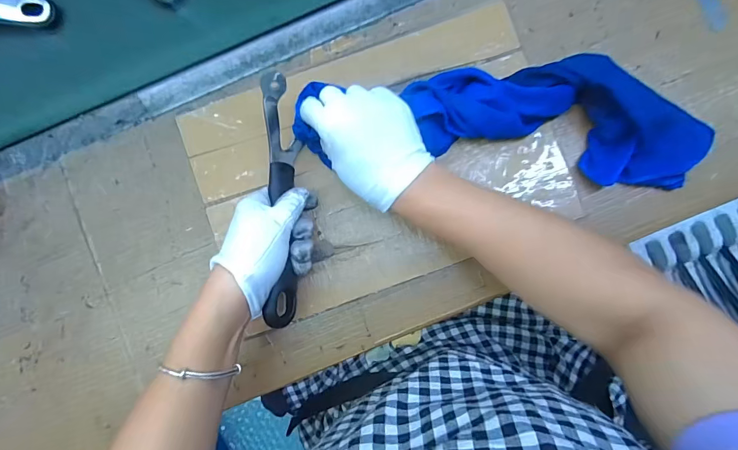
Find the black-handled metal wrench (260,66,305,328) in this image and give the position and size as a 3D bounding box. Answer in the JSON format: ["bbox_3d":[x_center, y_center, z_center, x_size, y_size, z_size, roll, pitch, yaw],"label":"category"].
[{"bbox_3d":[-0.082,-0.022,0.356,0.028,0.044,0.227,-4,86,3],"label":"black-handled metal wrench"}]

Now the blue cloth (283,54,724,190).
[{"bbox_3d":[0.129,-0.109,0.372,0.391,0.039,0.111,5,86,1],"label":"blue cloth"}]

